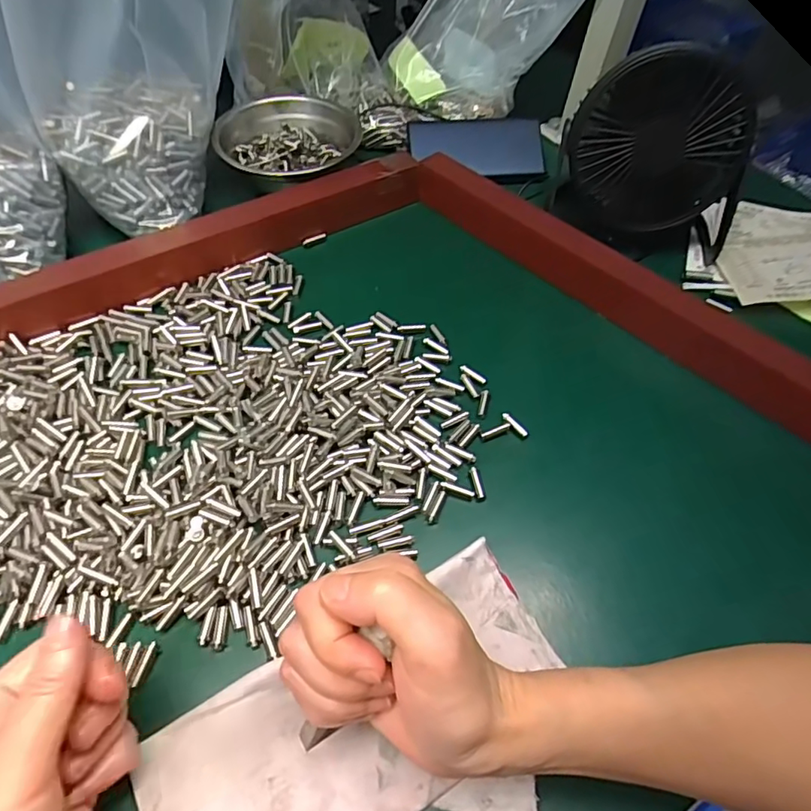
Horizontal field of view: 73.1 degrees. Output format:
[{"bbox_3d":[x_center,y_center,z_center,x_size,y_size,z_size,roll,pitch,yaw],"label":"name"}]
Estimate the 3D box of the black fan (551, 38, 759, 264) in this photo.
[{"bbox_3d":[0.193,-0.185,0.435,0.139,0.157,0.074,13,55,4],"label":"black fan"}]

